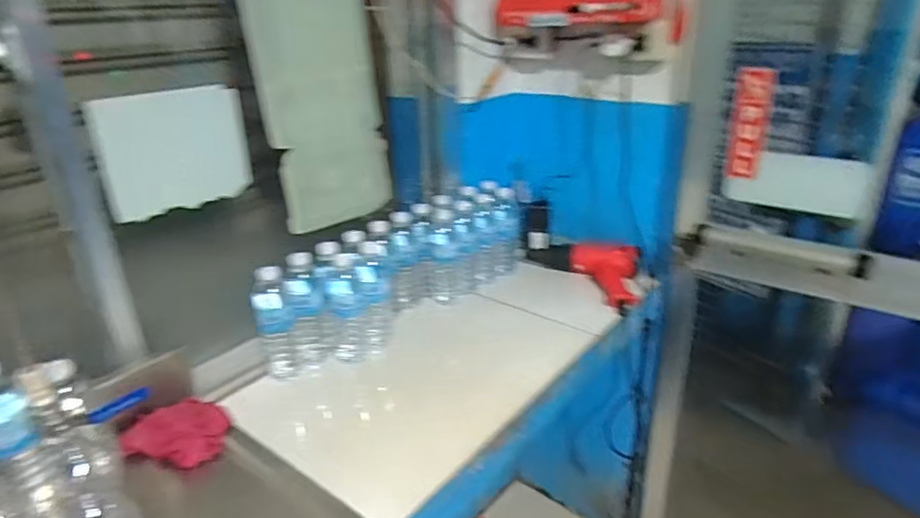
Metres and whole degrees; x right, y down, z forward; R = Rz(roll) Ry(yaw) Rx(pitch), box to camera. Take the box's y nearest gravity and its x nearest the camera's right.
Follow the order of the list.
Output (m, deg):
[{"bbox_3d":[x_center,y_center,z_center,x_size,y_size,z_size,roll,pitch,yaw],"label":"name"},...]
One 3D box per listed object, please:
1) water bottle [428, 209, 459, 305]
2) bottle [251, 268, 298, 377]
[{"bbox_3d":[-0.035,-0.009,1.229,0.059,0.206,0.057,-2,24,0],"label":"water bottle"},{"bbox_3d":[-0.321,0.112,1.003,0.066,0.210,0.059,-11,26,-18],"label":"bottle"}]

